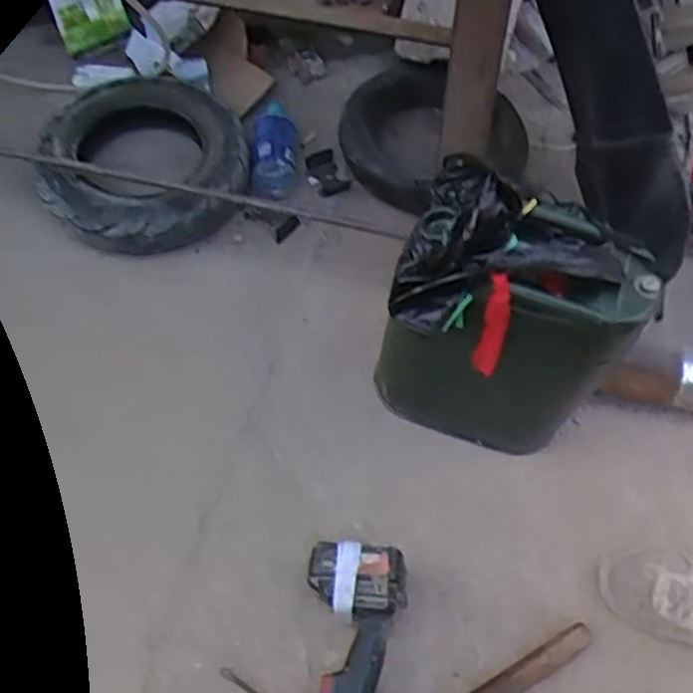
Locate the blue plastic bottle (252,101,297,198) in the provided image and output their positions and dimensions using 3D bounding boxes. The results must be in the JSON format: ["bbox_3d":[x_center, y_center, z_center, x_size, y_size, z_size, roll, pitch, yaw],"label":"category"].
[{"bbox_3d":[-0.127,-0.351,1.302,0.077,0.071,0.223,0,60,-6],"label":"blue plastic bottle"}]

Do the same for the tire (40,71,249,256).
[{"bbox_3d":[-0.333,-0.314,1.218,0.334,0.127,0.329,-4,60,-8],"label":"tire"}]

